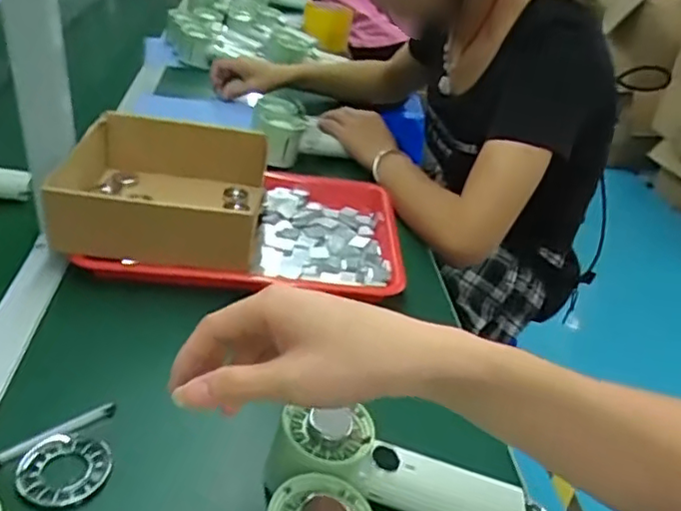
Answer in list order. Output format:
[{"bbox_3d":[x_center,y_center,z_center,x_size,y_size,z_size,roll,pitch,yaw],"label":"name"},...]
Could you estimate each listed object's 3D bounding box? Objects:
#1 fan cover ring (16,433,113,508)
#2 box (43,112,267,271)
[{"bbox_3d":[-0.192,0.148,0.434,0.054,0.013,0.056,6,32,-3],"label":"fan cover ring"},{"bbox_3d":[-0.187,-0.075,0.693,0.192,0.086,0.215,4,32,-7],"label":"box"}]

